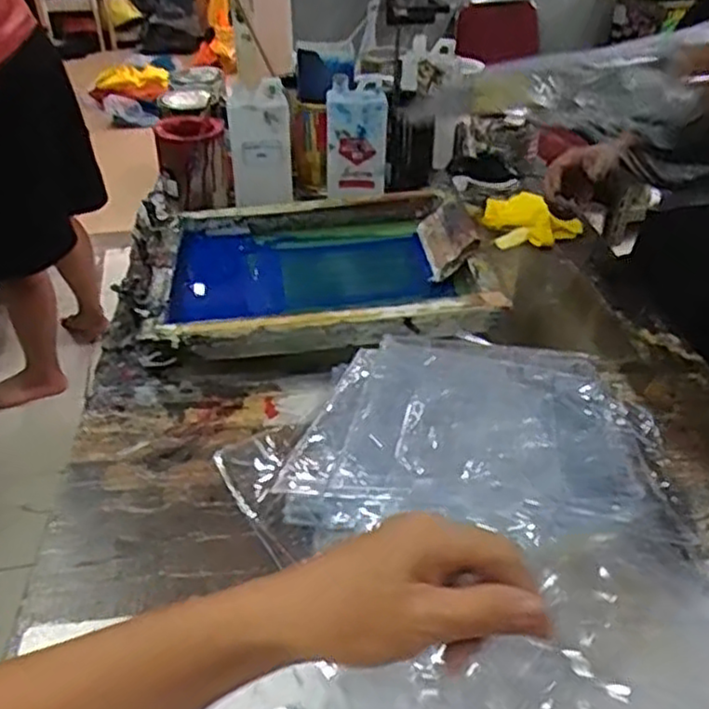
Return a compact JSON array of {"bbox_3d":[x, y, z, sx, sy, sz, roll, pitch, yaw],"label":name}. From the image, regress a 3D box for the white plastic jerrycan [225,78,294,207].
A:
[{"bbox_3d":[-0.152,-0.337,1.175,0.099,0.172,0.086,4,36,7],"label":"white plastic jerrycan"}]

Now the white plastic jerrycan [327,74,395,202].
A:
[{"bbox_3d":[0.003,-0.343,1.188,0.102,0.185,0.077,1,36,2],"label":"white plastic jerrycan"}]

